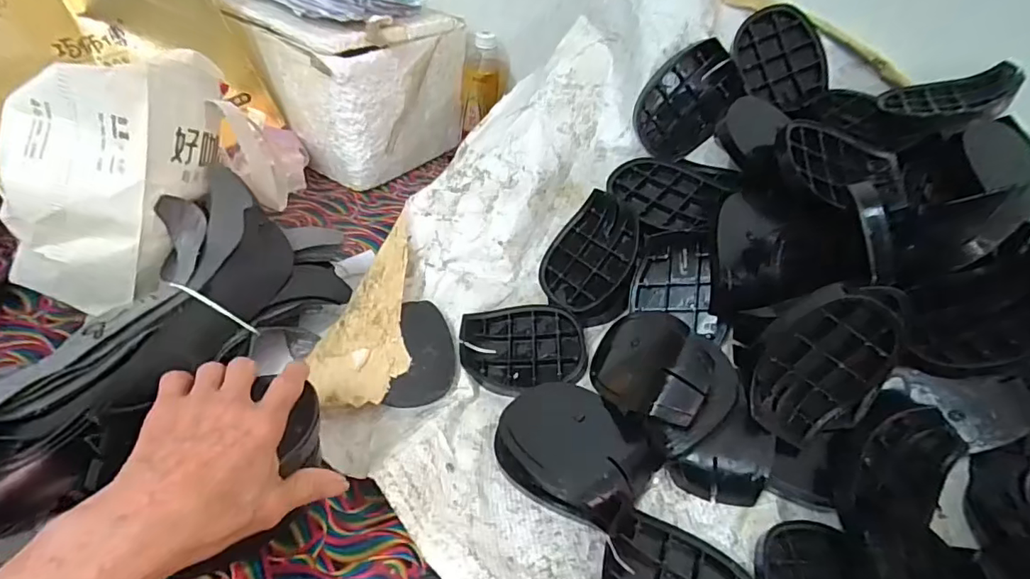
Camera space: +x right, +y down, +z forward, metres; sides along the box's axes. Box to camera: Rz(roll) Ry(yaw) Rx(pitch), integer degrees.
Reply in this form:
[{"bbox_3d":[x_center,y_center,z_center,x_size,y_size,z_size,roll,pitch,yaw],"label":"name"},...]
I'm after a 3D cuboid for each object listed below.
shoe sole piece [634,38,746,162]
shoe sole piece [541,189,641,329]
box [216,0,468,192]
[{"bbox_3d":[0.193,-0.211,0.587,0.091,0.121,0.014,47,22,-10],"label":"shoe sole piece"},{"bbox_3d":[0.076,-0.032,0.527,0.092,0.023,0.132,11,75,27],"label":"shoe sole piece"},{"bbox_3d":[-0.240,-0.326,0.782,0.260,0.198,0.243,32,47,26],"label":"box"}]

